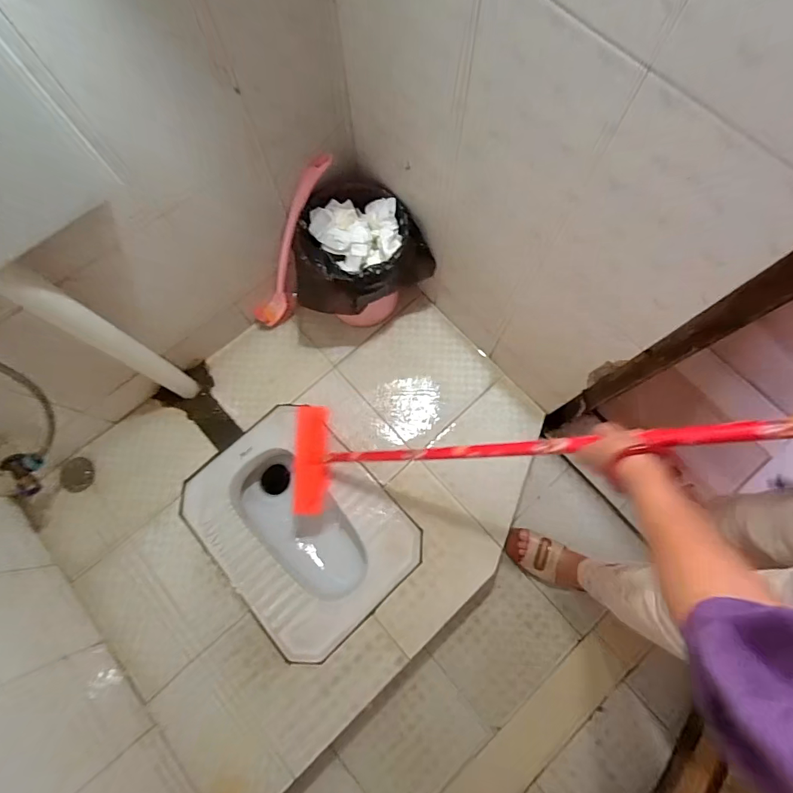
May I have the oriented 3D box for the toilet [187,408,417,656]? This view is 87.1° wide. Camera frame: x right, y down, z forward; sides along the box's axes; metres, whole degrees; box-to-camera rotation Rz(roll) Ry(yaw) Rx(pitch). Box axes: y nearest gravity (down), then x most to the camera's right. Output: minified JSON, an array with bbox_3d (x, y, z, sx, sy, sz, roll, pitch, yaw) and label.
[{"bbox_3d":[-0.220,0.307,1.029,0.382,0.167,0.503,-42,78,-9],"label":"toilet"}]

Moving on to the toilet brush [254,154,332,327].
[{"bbox_3d":[-0.239,-0.335,0.956,0.058,0.438,0.080,39,39,10],"label":"toilet brush"}]

